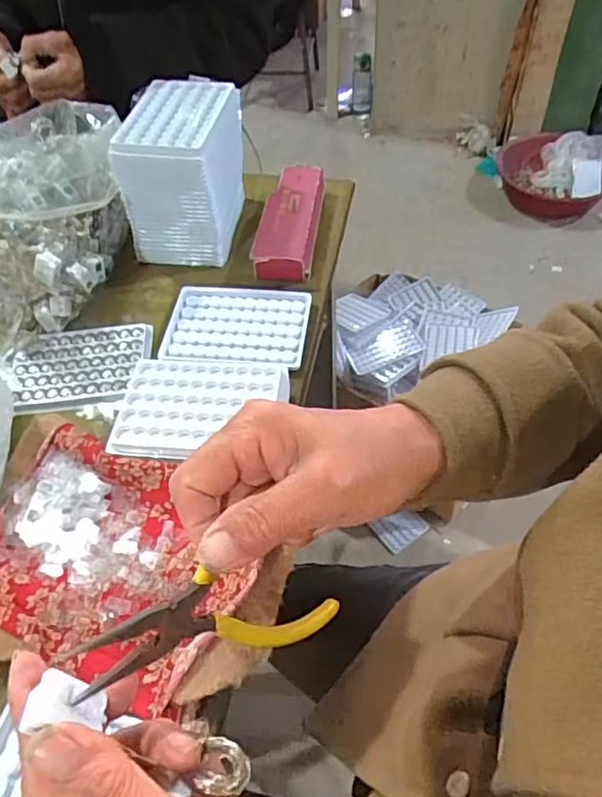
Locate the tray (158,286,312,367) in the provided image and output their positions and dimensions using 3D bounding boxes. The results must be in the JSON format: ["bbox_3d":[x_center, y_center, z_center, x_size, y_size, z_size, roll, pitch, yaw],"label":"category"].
[{"bbox_3d":[-0.060,-0.067,0.537,0.130,0.011,0.092,4,53,6],"label":"tray"}]

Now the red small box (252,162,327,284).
[{"bbox_3d":[-0.010,-0.190,0.611,0.060,0.035,0.158,4,53,6],"label":"red small box"}]

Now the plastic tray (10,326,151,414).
[{"bbox_3d":[-0.201,-0.031,0.519,0.123,0.007,0.089,-6,52,-2],"label":"plastic tray"}]

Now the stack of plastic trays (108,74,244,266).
[{"bbox_3d":[-0.118,-0.230,0.590,0.095,0.133,0.133,5,53,6],"label":"stack of plastic trays"}]

